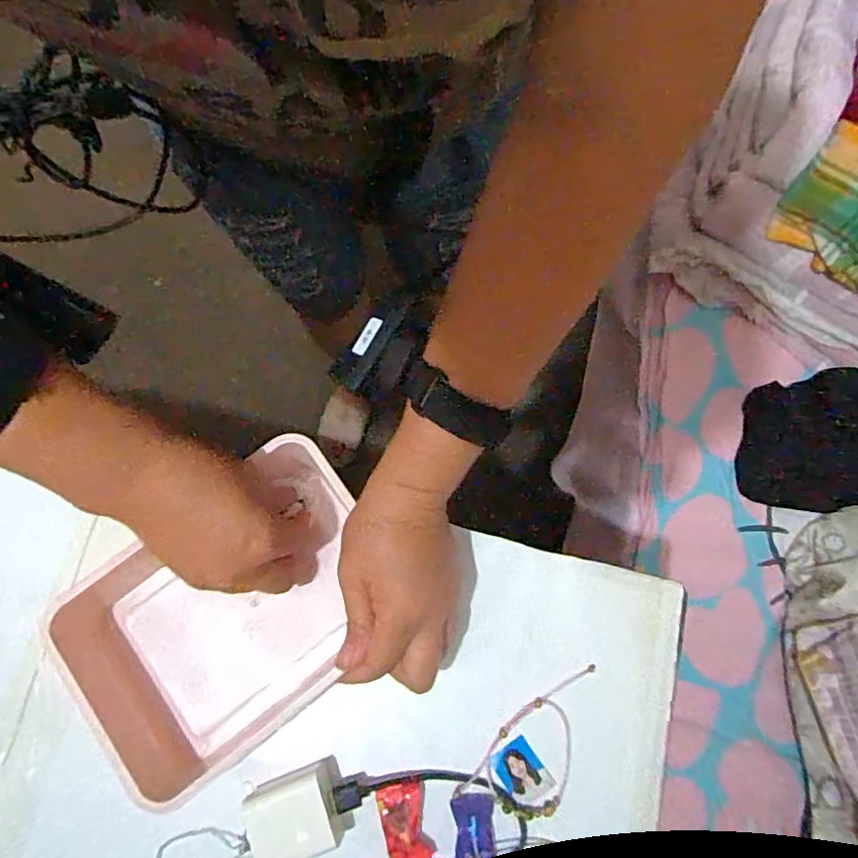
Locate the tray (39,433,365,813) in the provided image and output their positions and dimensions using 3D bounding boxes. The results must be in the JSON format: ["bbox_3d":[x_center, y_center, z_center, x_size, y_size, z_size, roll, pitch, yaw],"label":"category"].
[{"bbox_3d":[-0.136,0.124,0.379,0.222,0.060,0.160,-36,80,-8],"label":"tray"}]

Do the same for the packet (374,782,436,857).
[{"bbox_3d":[-0.015,0.249,0.355,0.028,0.005,0.047,-16,78,-4],"label":"packet"}]

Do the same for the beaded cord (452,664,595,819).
[{"bbox_3d":[0.075,0.208,0.367,0.054,0.006,0.113,42,80,9],"label":"beaded cord"}]

